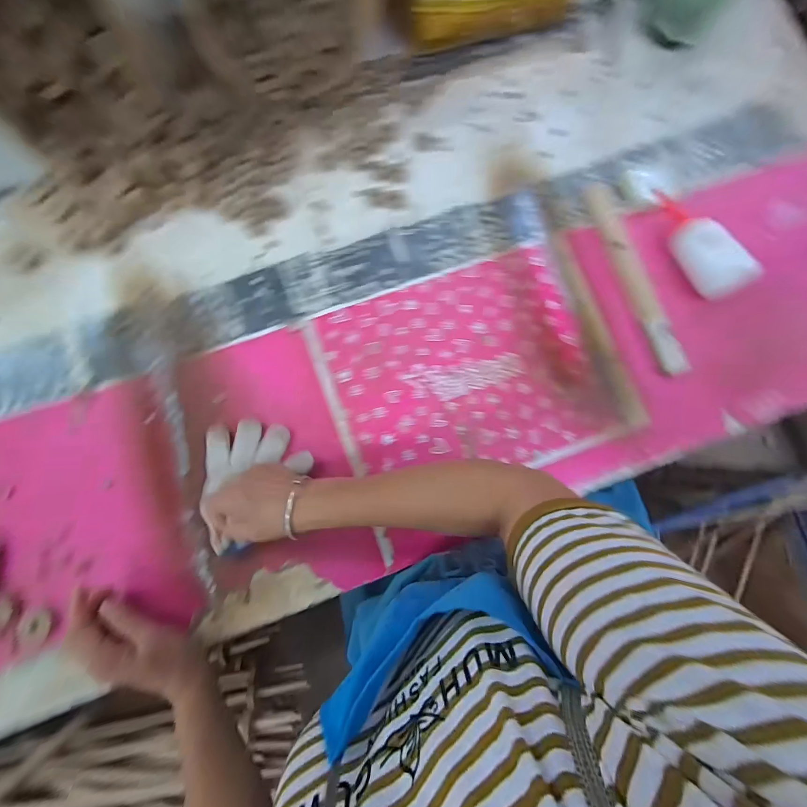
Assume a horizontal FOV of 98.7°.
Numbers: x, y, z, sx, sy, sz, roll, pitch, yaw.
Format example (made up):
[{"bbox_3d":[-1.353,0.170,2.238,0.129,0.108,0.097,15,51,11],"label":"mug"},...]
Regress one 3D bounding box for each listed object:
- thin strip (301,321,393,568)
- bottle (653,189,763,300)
[{"bbox_3d":[-0.076,0.045,0.459,0.015,0.008,0.336,-20,85,-5],"label":"thin strip"},{"bbox_3d":[0.419,-0.240,0.498,0.057,0.055,0.190,-20,72,-5],"label":"bottle"}]

